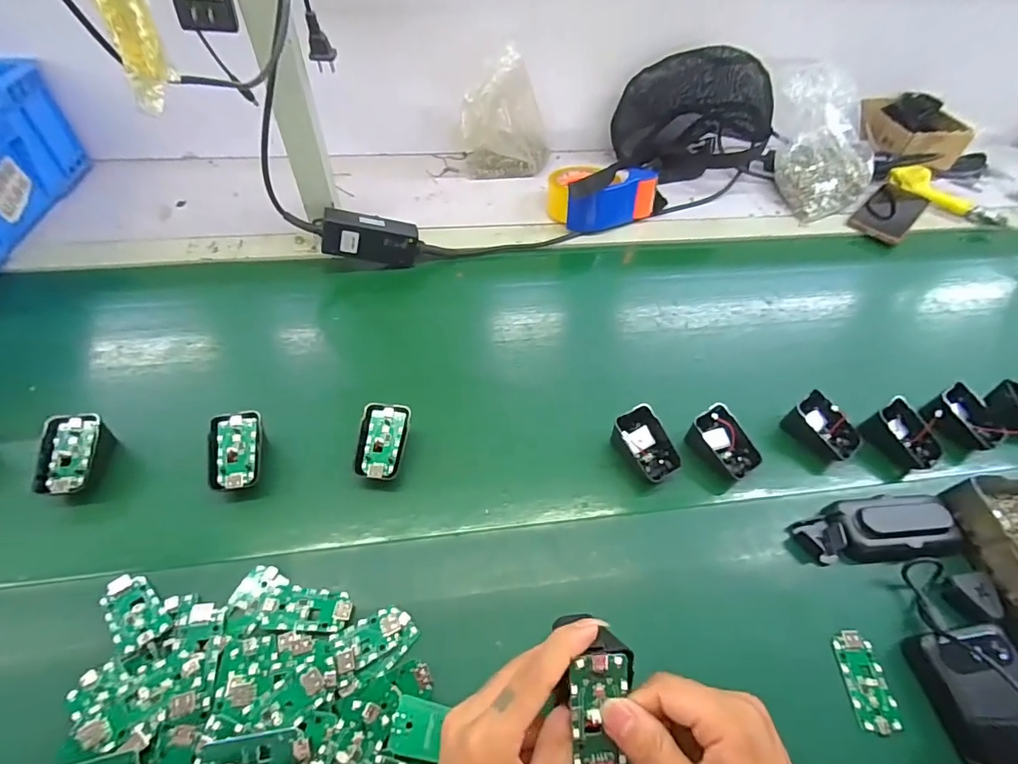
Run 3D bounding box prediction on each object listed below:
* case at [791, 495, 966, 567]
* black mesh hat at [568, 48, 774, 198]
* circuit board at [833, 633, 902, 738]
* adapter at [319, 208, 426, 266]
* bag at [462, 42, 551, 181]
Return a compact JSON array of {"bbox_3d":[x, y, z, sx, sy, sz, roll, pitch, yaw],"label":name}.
[{"bbox_3d":[0.326,0.130,0.414,0.144,0.030,0.056,-5,51,-8],"label":"case"},{"bbox_3d":[0.296,-0.441,0.774,0.228,0.169,0.160,-5,51,-8],"label":"black mesh hat"},{"bbox_3d":[0.271,0.225,0.355,0.031,0.008,0.063,-1,57,1],"label":"circuit board"},{"bbox_3d":[-0.173,-0.181,0.598,0.119,0.054,0.032,5,49,-20],"label":"adapter"},{"bbox_3d":[-0.001,-0.405,0.733,0.145,0.160,0.077,1,51,-4],"label":"bag"}]

